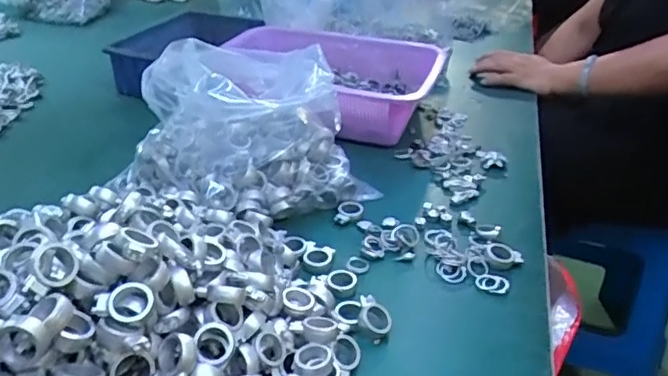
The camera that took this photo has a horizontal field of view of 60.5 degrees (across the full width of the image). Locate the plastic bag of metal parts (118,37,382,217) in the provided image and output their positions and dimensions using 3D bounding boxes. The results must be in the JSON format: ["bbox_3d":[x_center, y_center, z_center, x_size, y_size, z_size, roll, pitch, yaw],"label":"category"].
[{"bbox_3d":[-0.085,-0.061,0.575,0.218,0.154,0.150,-16,36,-29],"label":"plastic bag of metal parts"}]

